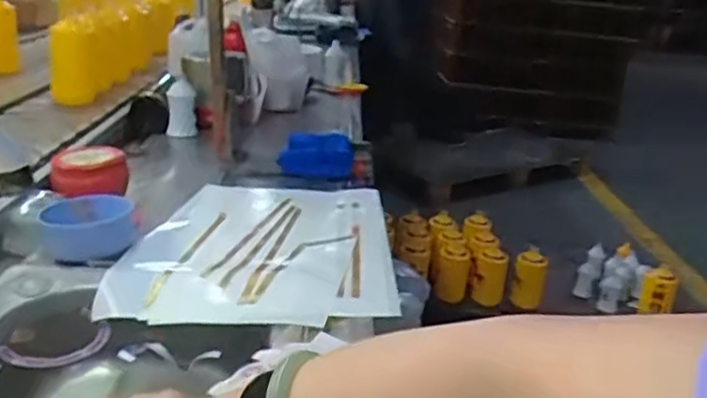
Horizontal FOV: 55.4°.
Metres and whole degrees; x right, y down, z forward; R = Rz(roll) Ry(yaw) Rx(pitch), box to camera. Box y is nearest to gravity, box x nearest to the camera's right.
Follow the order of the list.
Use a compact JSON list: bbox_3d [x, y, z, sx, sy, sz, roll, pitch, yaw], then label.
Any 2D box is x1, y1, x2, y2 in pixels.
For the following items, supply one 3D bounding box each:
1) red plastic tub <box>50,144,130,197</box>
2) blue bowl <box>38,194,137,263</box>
[{"bbox_3d":[-0.386,-0.047,0.978,0.095,0.062,0.115,-7,24,-30],"label":"red plastic tub"},{"bbox_3d":[-0.326,0.038,0.831,0.105,0.058,0.133,-1,22,-18],"label":"blue bowl"}]

